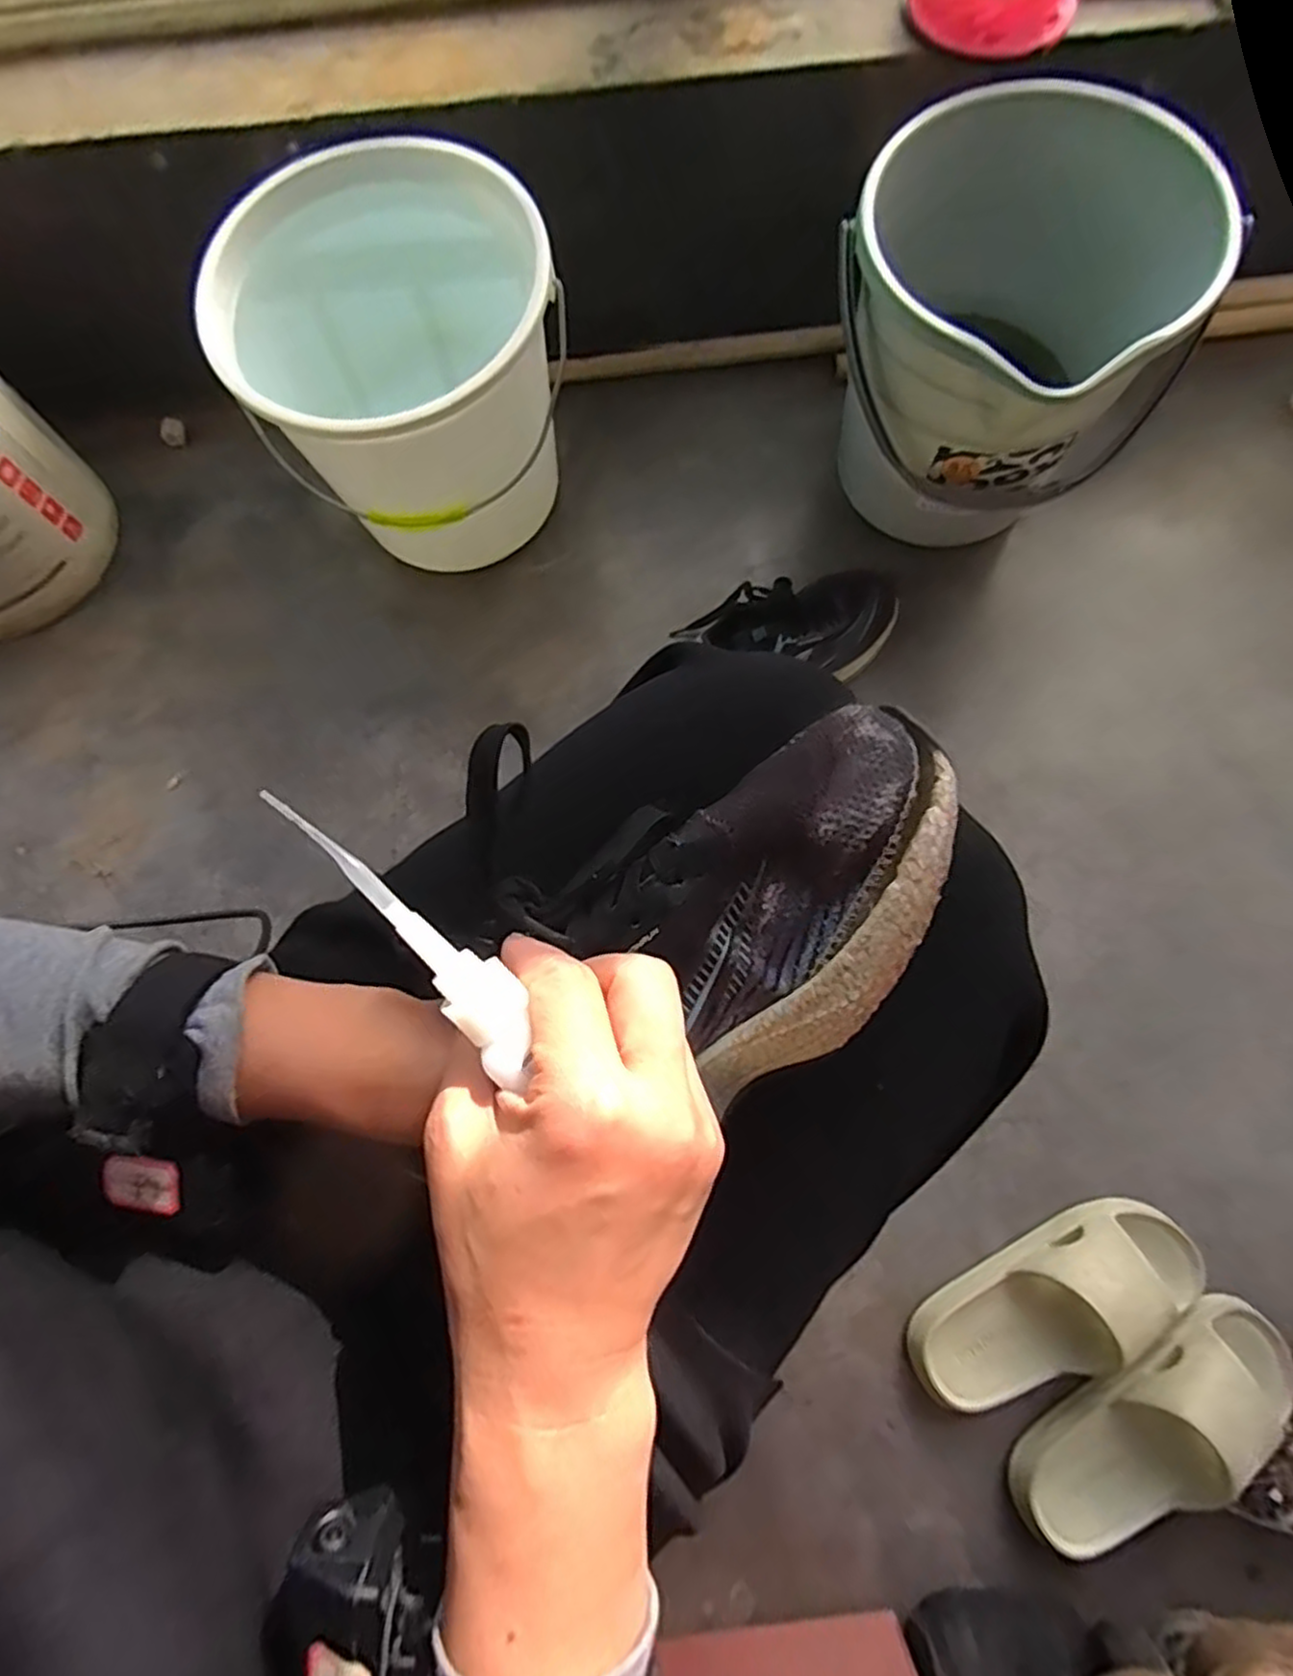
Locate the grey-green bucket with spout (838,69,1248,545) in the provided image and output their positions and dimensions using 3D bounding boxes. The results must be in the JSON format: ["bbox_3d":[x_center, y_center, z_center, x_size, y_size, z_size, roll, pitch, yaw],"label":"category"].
[{"bbox_3d":[0.343,-0.489,0.739,0.291,0.290,0.315,0,76,2],"label":"grey-green bucket with spout"}]

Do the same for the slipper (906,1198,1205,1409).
[{"bbox_3d":[0.360,0.409,0.635,0.262,0.073,0.097,-25,77,-4],"label":"slipper"}]

